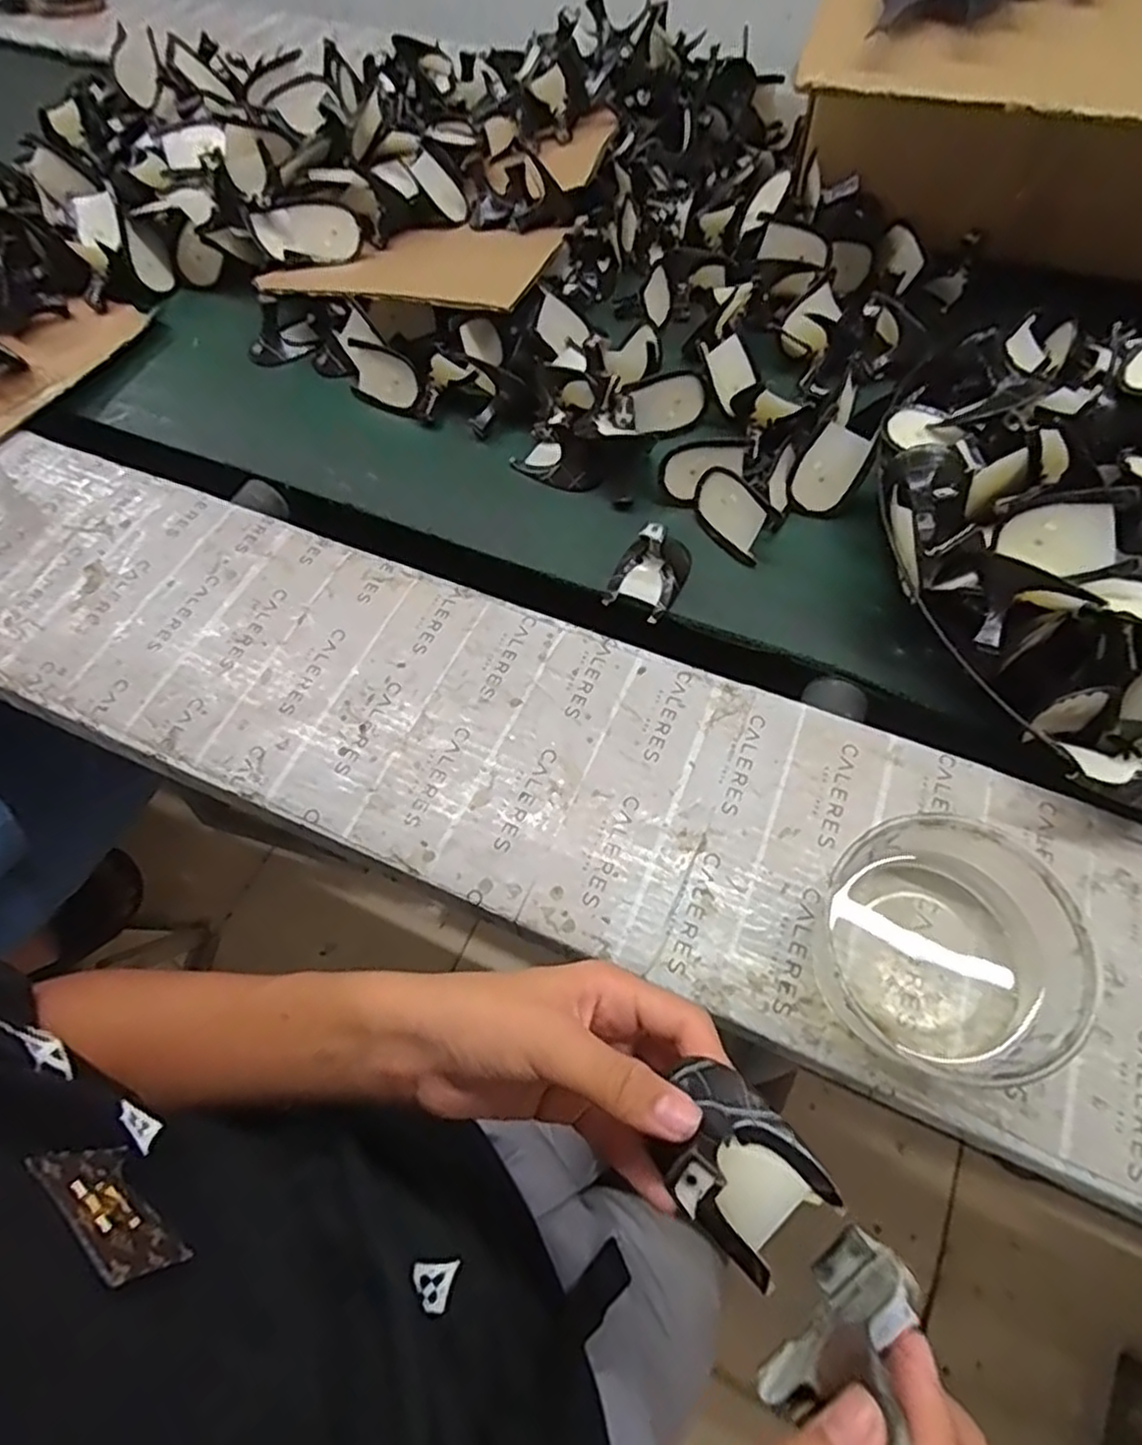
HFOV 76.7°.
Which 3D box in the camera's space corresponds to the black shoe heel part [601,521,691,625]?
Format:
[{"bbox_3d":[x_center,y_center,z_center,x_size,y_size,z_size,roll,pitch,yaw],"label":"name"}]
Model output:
[{"bbox_3d":[0.057,-0.115,0.510,0.049,0.044,0.066,24,65,15],"label":"black shoe heel part"}]

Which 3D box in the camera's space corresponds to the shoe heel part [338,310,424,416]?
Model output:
[{"bbox_3d":[-0.166,-0.296,0.612,0.101,0.055,0.014,50,29,8],"label":"shoe heel part"}]

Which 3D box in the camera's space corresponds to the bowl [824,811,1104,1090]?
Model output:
[{"bbox_3d":[0.184,0.111,0.355,0.102,0.062,0.111,-1,61,2],"label":"bowl"}]

